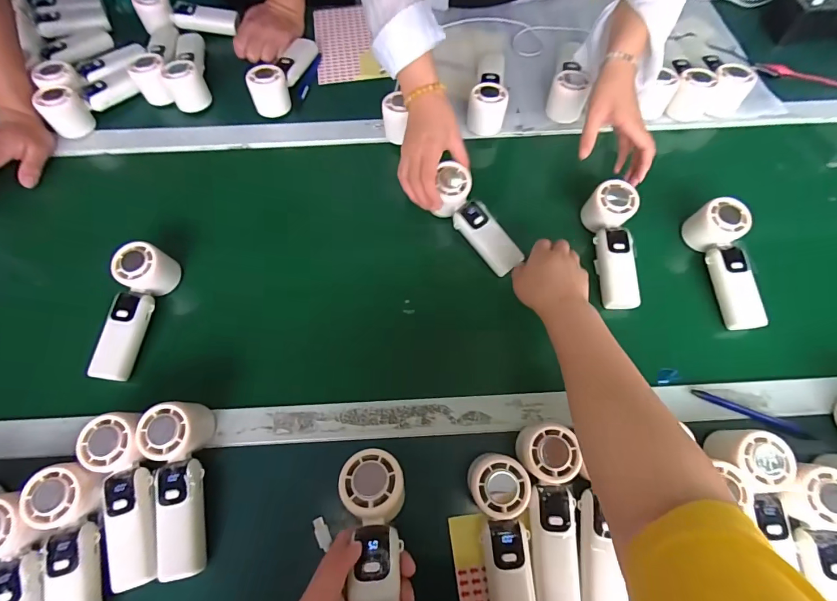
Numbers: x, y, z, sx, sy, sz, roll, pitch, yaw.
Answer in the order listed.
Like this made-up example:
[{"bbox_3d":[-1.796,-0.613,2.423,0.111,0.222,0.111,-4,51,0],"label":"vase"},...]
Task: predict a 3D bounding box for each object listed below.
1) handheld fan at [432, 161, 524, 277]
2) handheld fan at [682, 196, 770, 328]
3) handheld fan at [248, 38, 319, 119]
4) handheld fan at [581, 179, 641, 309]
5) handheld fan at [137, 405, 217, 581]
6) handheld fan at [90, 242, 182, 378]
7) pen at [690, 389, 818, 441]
[{"bbox_3d":[0.072,-0.103,0.539,0.053,0.042,0.160,-35,90,-13],"label":"handheld fan"},{"bbox_3d":[0.397,-0.045,0.509,0.048,0.061,0.162,-7,67,-2],"label":"handheld fan"},{"bbox_3d":[-0.215,-0.374,0.650,0.048,0.069,0.170,14,68,7],"label":"handheld fan"},{"bbox_3d":[0.251,-0.068,0.520,0.054,0.047,0.171,-1,79,1],"label":"handheld fan"},{"bbox_3d":[-0.249,0.192,0.418,0.054,0.046,0.168,-7,81,-2],"label":"handheld fan"},{"bbox_3d":[-0.351,0.011,0.486,0.043,0.053,0.162,8,67,4],"label":"handheld fan"},{"bbox_3d":[0.378,0.129,0.455,0.124,0.009,0.010,21,69,10],"label":"pen"}]

